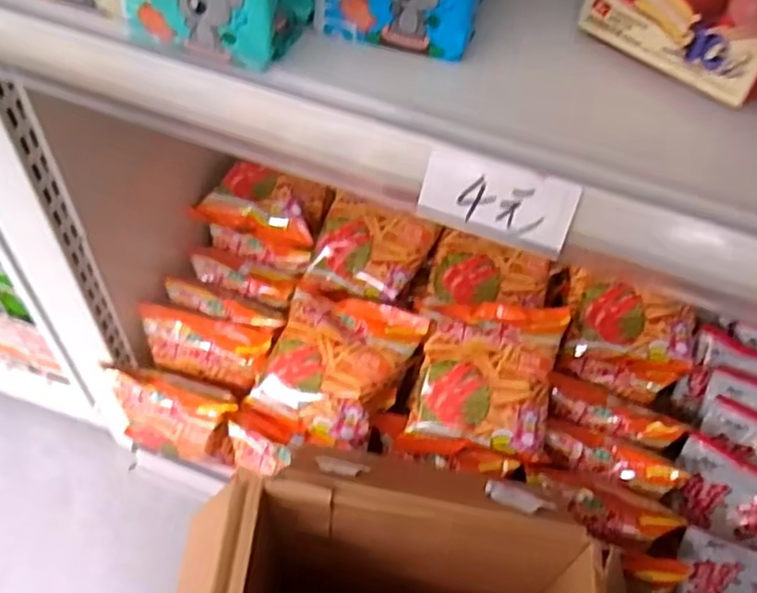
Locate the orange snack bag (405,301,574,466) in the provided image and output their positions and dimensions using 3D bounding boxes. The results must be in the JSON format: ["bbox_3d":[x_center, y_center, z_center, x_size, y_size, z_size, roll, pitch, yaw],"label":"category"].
[{"bbox_3d":[0.100,0.070,0.650,0.122,0.040,0.134,10,80,6],"label":"orange snack bag"}]

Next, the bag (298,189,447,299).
[{"bbox_3d":[-0.009,-0.042,0.731,0.110,0.038,0.088,20,93,15],"label":"bag"}]

